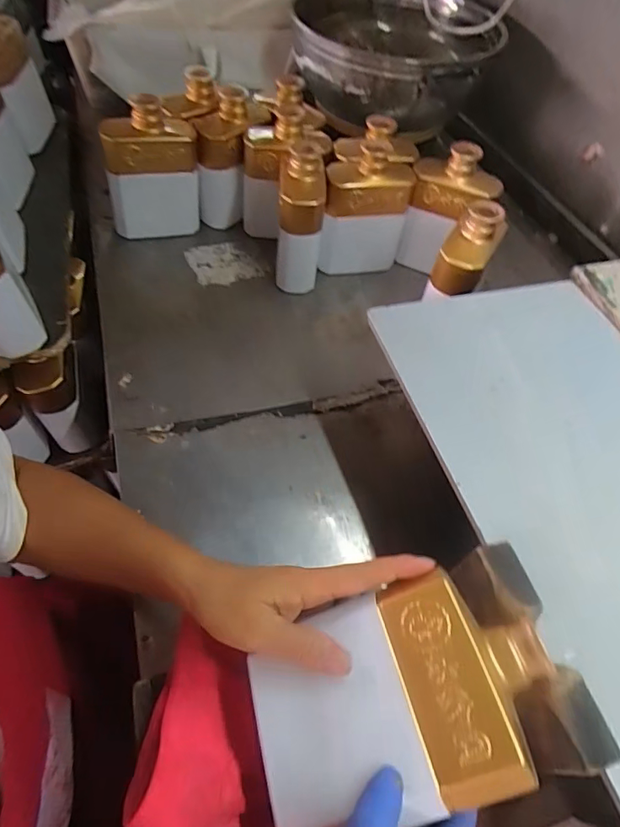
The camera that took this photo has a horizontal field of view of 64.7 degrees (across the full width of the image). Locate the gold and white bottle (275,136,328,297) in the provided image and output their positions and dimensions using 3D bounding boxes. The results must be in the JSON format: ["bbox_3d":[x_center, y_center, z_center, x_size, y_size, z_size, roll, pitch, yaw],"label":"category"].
[{"bbox_3d":[-0.011,-0.261,0.639,0.060,0.163,0.110,4,55,0],"label":"gold and white bottle"}]

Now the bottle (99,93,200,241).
[{"bbox_3d":[-0.222,-0.336,0.686,0.130,0.167,0.072,-12,57,-11],"label":"bottle"}]

